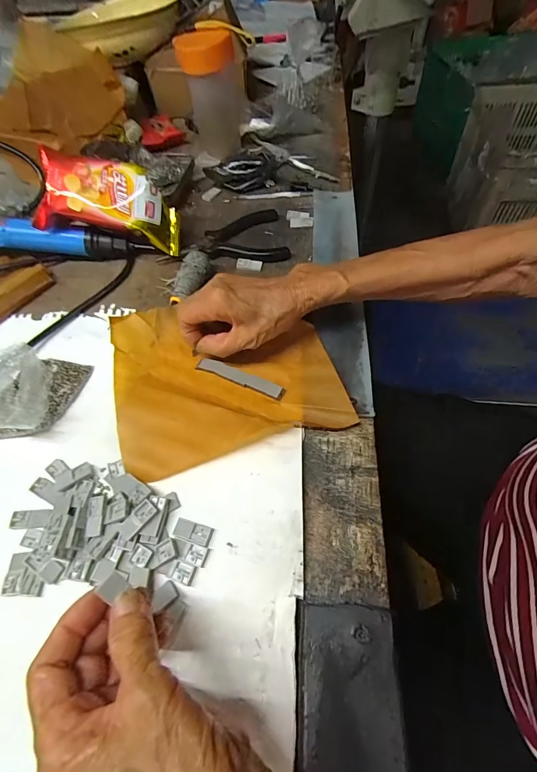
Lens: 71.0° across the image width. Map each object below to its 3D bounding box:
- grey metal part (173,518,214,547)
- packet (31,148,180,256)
[{"bbox_3d":[-0.055,0.105,0.271,0.028,0.004,0.013,15,59,12],"label":"grey metal part"},{"bbox_3d":[-0.171,-0.201,0.410,0.149,0.035,0.075,12,94,-7],"label":"packet"}]

